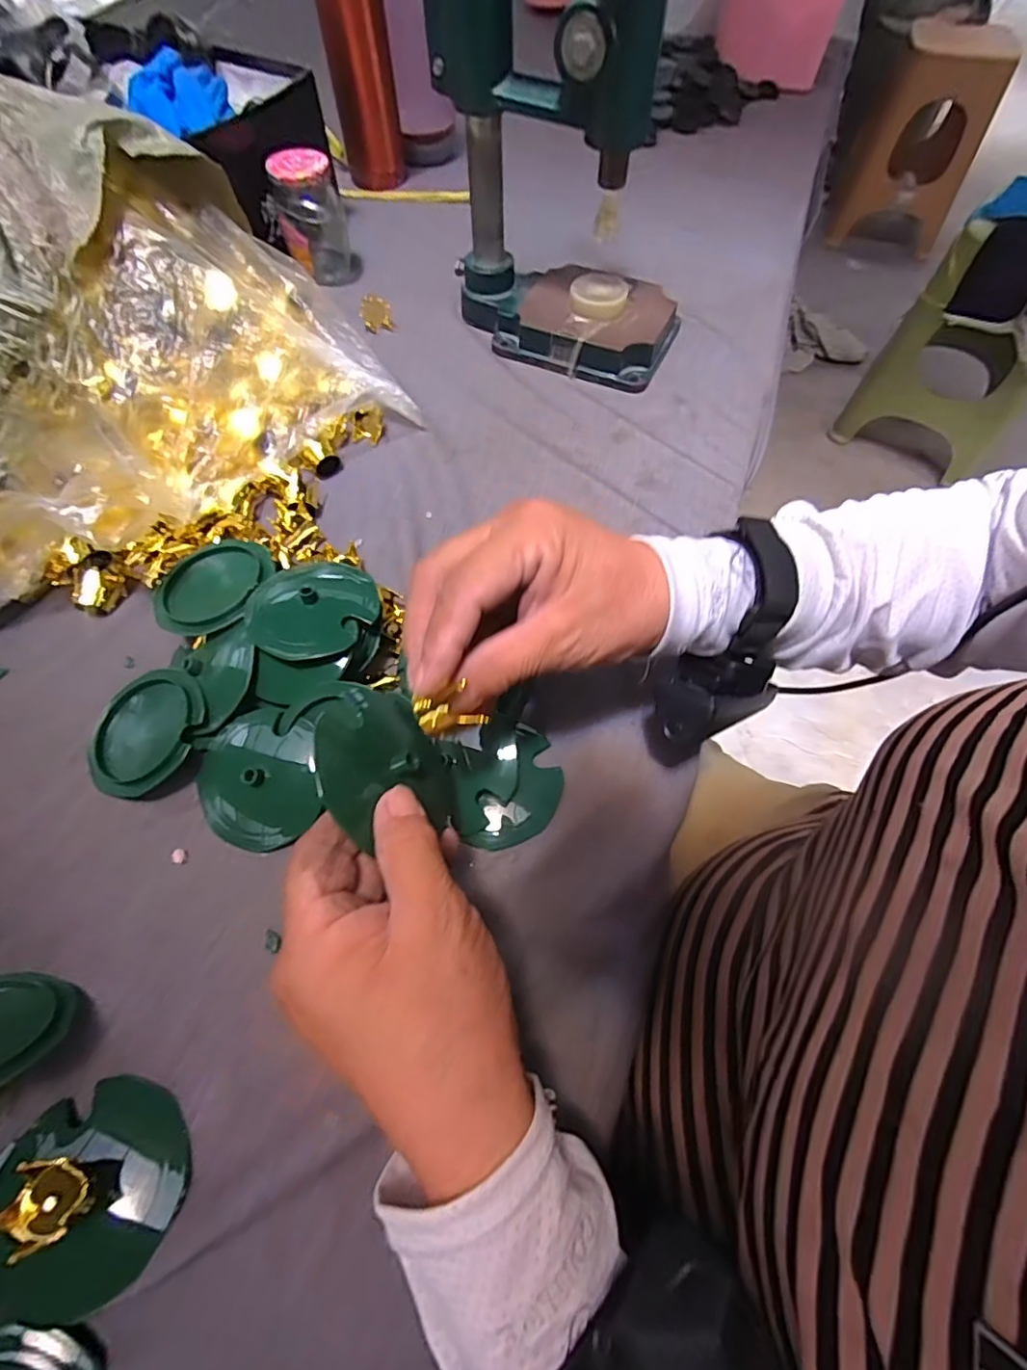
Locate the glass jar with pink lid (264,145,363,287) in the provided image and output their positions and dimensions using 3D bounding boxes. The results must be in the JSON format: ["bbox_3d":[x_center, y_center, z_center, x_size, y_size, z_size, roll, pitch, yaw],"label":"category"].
[{"bbox_3d":[-0.195,-0.459,0.562,0.066,0.094,0.059,-14,62,-8],"label":"glass jar with pink lid"}]

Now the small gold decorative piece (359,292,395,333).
[{"bbox_3d":[-0.130,-0.353,0.545,0.028,0.028,0.015,-8,62,-5],"label":"small gold decorative piece"}]

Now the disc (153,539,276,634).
[{"bbox_3d":[-0.189,-0.063,0.359,0.064,0.007,0.073,15,62,7],"label":"disc"}]

